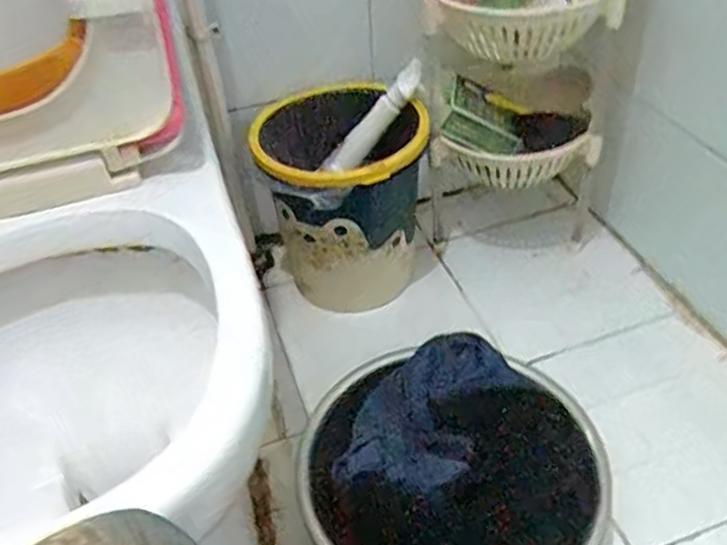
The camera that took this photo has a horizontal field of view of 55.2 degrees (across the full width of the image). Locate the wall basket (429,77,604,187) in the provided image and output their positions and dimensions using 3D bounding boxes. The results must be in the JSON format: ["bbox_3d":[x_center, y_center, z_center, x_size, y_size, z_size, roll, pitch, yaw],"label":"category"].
[{"bbox_3d":[0.228,-0.220,1.056,0.244,0.116,0.148,2,42,6],"label":"wall basket"}]

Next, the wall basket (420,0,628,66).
[{"bbox_3d":[0.206,-0.345,0.915,0.263,0.108,0.147,4,42,8],"label":"wall basket"}]

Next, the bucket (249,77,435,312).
[{"bbox_3d":[-0.026,-0.103,1.073,0.242,0.281,0.244,-2,42,2],"label":"bucket"}]

